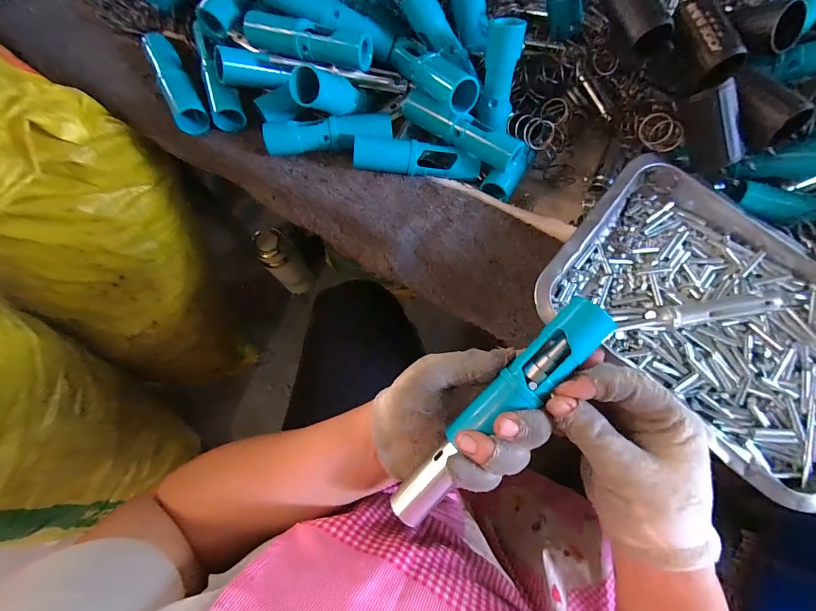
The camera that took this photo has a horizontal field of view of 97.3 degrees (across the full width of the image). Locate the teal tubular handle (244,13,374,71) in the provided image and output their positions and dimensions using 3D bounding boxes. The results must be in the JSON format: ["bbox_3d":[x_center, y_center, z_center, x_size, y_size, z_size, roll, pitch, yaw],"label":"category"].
[{"bbox_3d":[-0.094,-0.246,0.330,0.120,0.024,0.027,14,75,5],"label":"teal tubular handle"}]

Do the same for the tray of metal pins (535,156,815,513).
[{"bbox_3d":[0.245,0.007,0.282,0.253,0.031,0.182,39,78,11],"label":"tray of metal pins"}]

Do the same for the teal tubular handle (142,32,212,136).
[{"bbox_3d":[-0.234,-0.226,0.361,0.029,0.023,0.130,-29,76,-7],"label":"teal tubular handle"}]

